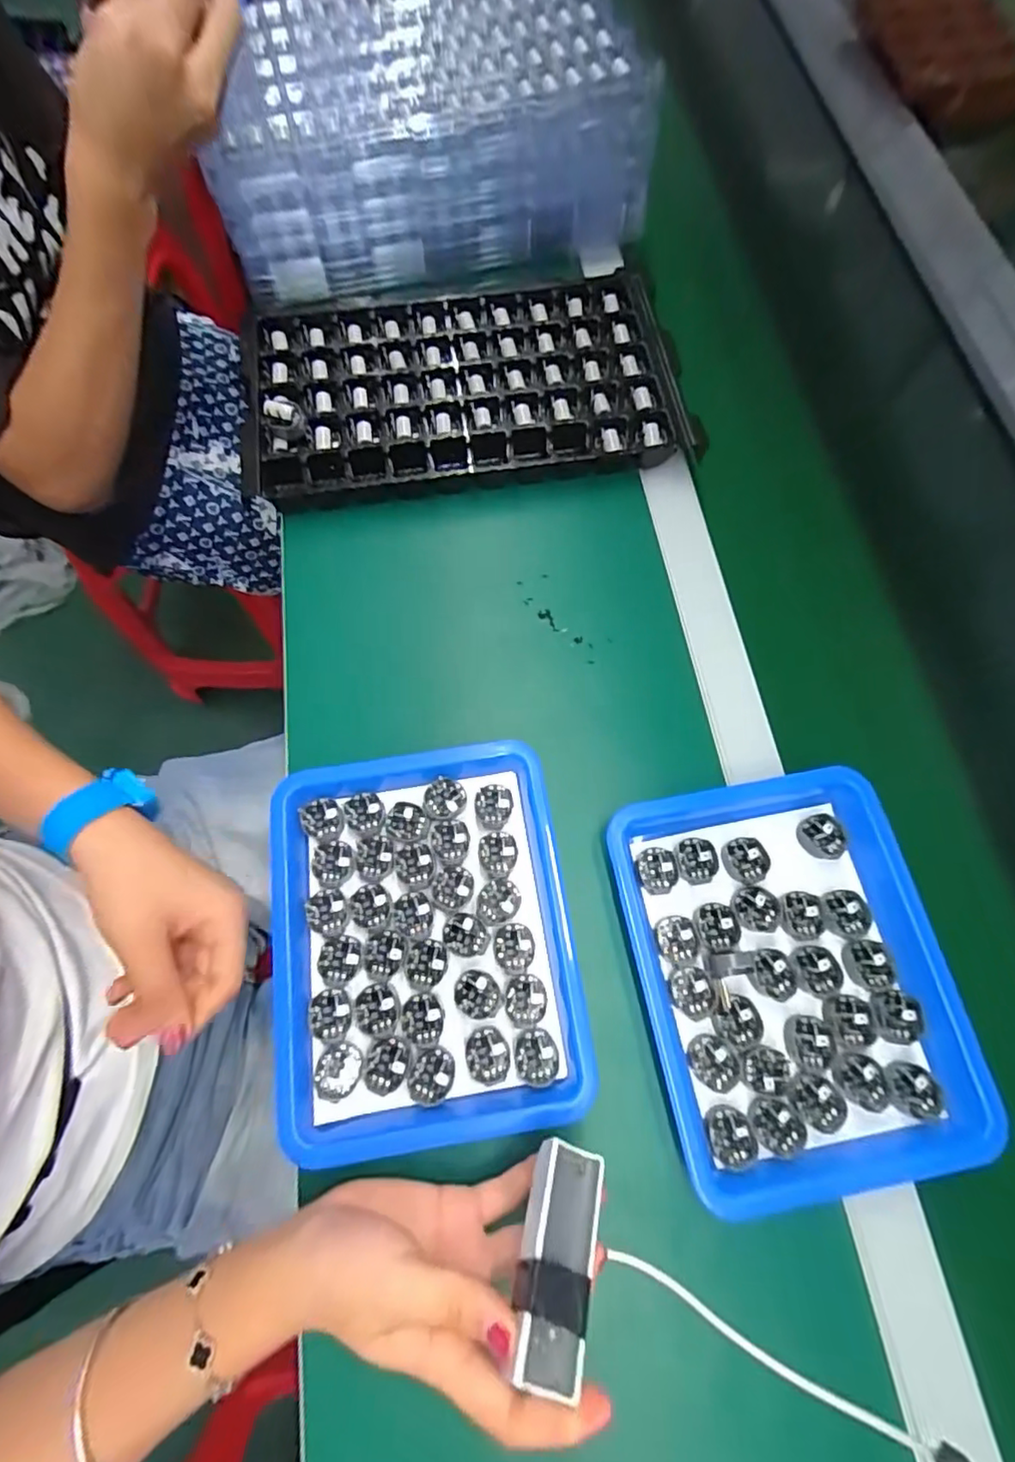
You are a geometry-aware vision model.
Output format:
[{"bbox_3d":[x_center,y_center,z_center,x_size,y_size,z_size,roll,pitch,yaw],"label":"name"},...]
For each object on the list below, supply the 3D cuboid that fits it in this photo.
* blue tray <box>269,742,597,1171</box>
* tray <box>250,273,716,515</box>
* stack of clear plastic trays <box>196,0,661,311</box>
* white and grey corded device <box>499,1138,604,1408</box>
[{"bbox_3d":[-0.052,0.123,0.357,0.180,0.033,0.214,-7,69,-6],"label":"blue tray"},{"bbox_3d":[-0.038,-0.291,0.494,0.355,0.040,0.199,-5,69,-5],"label":"tray"},{"bbox_3d":[-0.072,-0.539,0.523,0.361,0.107,0.213,-11,69,-7],"label":"stack of clear plastic trays"},{"bbox_3d":[0.022,0.221,0.247,0.031,0.013,0.077,13,45,6],"label":"white and grey corded device"}]

